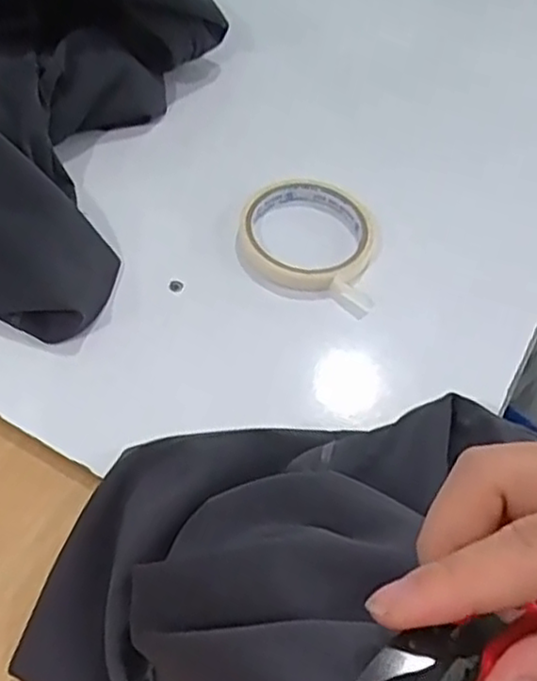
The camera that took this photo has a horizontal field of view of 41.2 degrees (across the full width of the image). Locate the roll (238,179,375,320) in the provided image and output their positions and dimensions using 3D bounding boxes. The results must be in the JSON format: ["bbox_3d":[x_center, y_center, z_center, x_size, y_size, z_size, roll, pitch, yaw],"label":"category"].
[{"bbox_3d":[0.032,-0.070,0.482,0.098,0.018,0.090,1,55,-1],"label":"roll"}]

